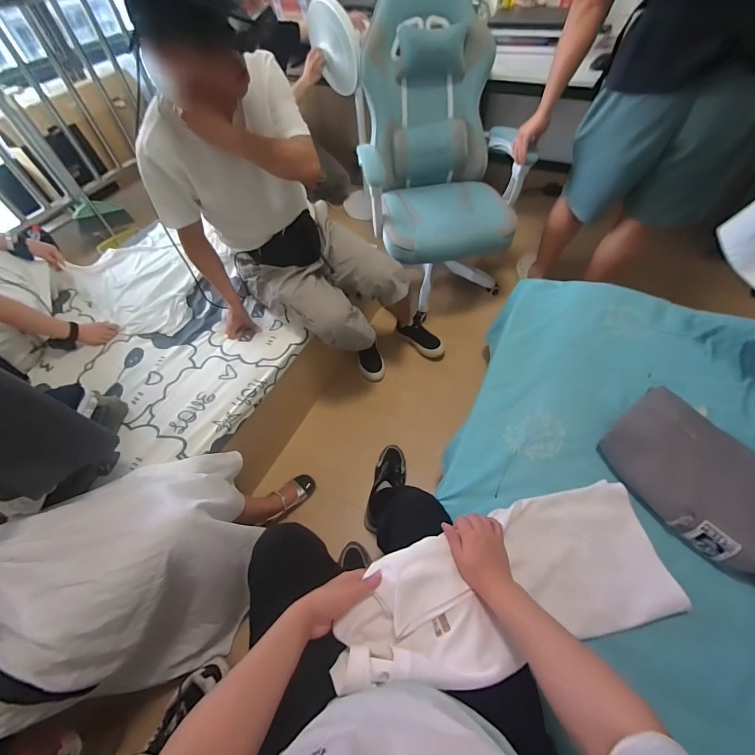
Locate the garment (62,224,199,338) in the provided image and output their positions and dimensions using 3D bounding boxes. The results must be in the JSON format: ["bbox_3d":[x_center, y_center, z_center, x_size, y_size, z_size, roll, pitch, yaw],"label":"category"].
[{"bbox_3d":[-0.920,-0.355,1.371,0.401,0.034,0.637,-33,59,-18],"label":"garment"}]

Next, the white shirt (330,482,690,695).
[{"bbox_3d":[0.266,0.370,0.661,0.617,0.093,0.246,-6,53,-21],"label":"white shirt"}]

